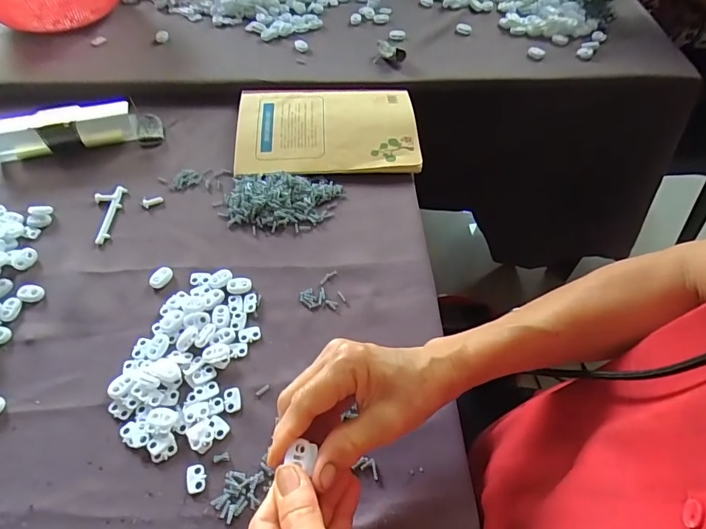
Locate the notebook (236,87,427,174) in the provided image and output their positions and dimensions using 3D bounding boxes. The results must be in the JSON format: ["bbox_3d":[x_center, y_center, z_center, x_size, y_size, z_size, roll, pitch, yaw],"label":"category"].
[{"bbox_3d":[-0.031,-0.162,0.529,0.205,0.013,0.138,-3,56,-2],"label":"notebook"}]

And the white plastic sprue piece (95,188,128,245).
[{"bbox_3d":[-0.256,-0.052,0.465,0.028,0.005,0.072,-3,56,-2],"label":"white plastic sprue piece"}]

